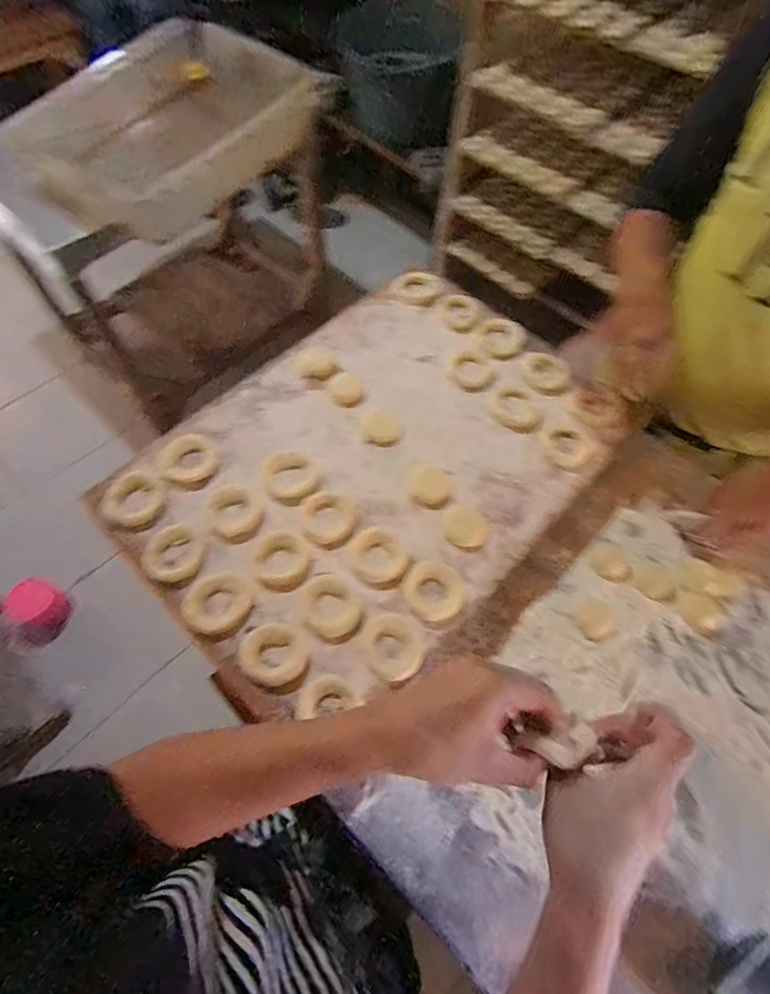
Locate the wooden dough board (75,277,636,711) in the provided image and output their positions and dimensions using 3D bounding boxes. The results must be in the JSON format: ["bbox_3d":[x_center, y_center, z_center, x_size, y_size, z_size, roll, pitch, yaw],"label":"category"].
[{"bbox_3d":[-0.011,-0.054,0.607,0.565,0.021,0.425,-41,71,-20],"label":"wooden dough board"}]

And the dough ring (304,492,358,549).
[{"bbox_3d":[-0.064,0.026,0.562,0.060,0.007,0.068,-2,63,-3],"label":"dough ring"}]

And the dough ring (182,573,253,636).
[{"bbox_3d":[-0.176,0.113,0.506,0.062,0.009,0.065,1,63,-1],"label":"dough ring"}]

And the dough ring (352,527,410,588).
[{"bbox_3d":[-0.007,0.068,0.538,0.067,0.007,0.059,37,68,16],"label":"dough ring"}]

